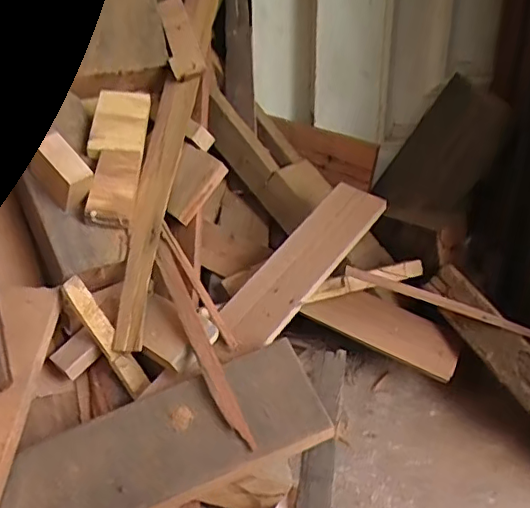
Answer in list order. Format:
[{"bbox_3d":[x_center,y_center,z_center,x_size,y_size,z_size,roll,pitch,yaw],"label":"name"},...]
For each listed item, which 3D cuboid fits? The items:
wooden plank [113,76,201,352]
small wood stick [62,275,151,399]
[{"bbox_3d":[-0.133,-0.068,0.691,0.048,0.024,0.374,4,62,4],"label":"wooden plank"},{"bbox_3d":[-0.172,0.089,0.616,0.022,0.015,0.143,-33,90,-38],"label":"small wood stick"}]

